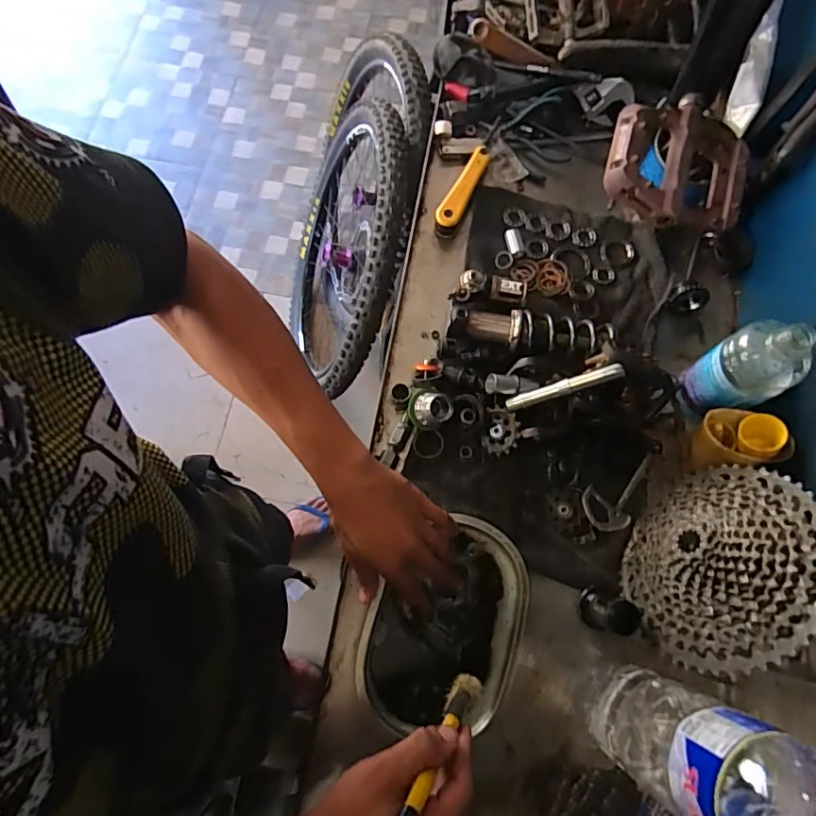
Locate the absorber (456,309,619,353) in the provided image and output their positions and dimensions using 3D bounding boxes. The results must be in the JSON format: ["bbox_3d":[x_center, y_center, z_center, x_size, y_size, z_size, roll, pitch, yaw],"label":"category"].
[{"bbox_3d":[0.148,-0.086,0.624,0.184,0.049,0.055,3,73,-1],"label":"absorber"}]

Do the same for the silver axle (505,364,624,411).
[{"bbox_3d":[0.169,-0.023,0.576,0.126,0.011,0.016,-18,74,15],"label":"silver axle"}]

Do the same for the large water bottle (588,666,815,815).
[{"bbox_3d":[0.223,0.266,0.394,0.088,0.309,0.089,37,75,9],"label":"large water bottle"}]

